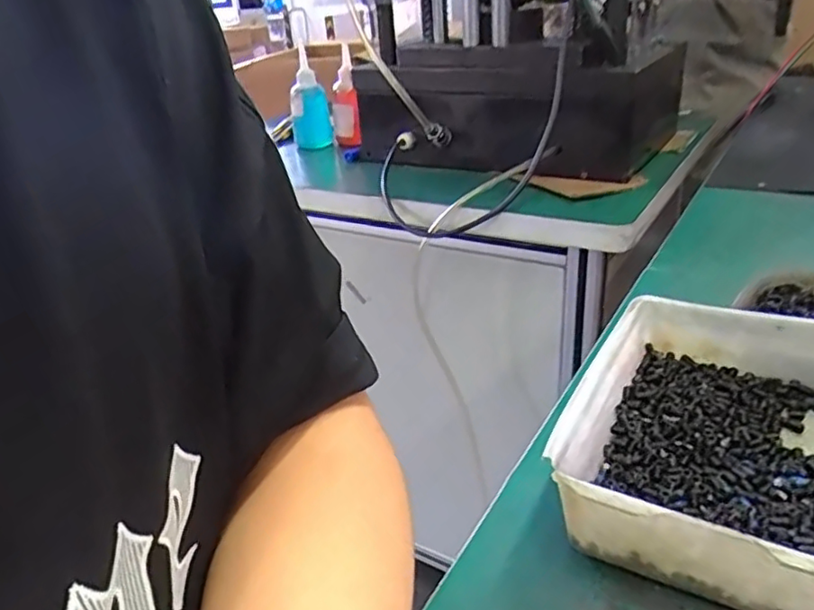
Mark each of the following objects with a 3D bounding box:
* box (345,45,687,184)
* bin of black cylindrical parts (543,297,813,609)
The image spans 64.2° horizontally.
[{"bbox_3d":[0.099,-0.244,0.841,0.422,0.152,0.131,21,39,38],"label":"box"},{"bbox_3d":[0.165,0.069,0.344,0.136,0.054,0.200,9,30,30],"label":"bin of black cylindrical parts"}]

